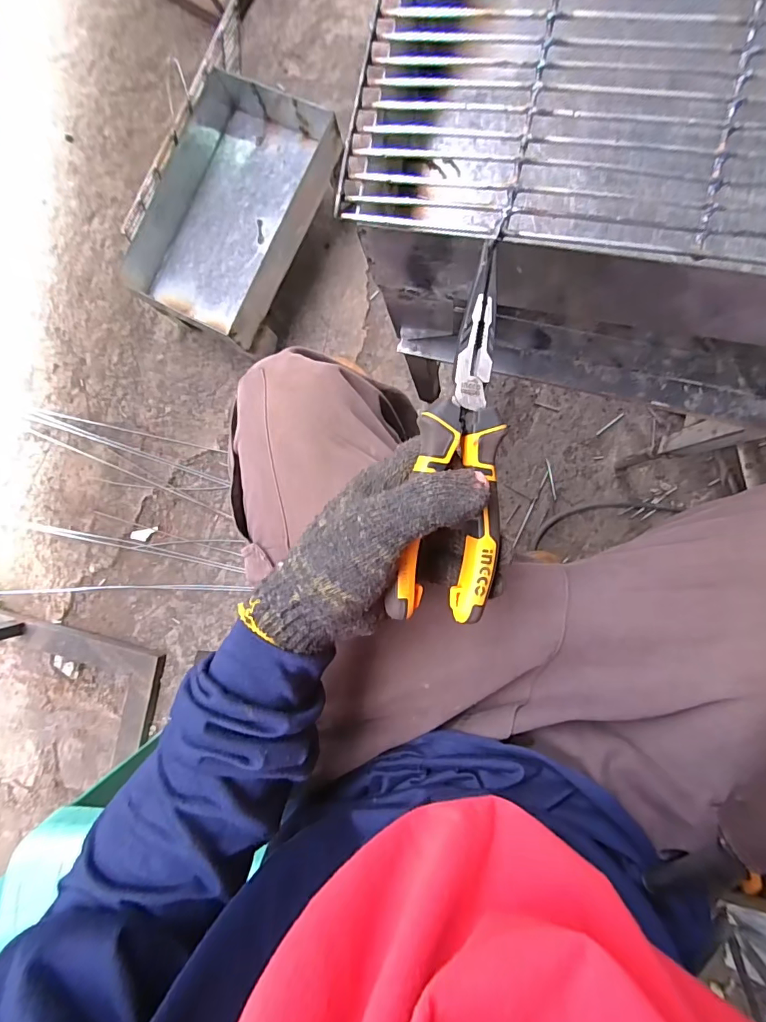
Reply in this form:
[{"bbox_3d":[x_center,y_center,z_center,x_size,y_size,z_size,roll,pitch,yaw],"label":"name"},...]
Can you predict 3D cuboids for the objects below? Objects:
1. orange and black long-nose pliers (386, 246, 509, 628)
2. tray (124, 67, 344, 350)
[{"bbox_3d":[0.042,-0.039,0.248,0.053,0.027,0.199,5,94,9],"label":"orange and black long-nose pliers"},{"bbox_3d":[-0.242,-0.490,0.731,0.226,0.078,0.364,29,94,5],"label":"tray"}]

